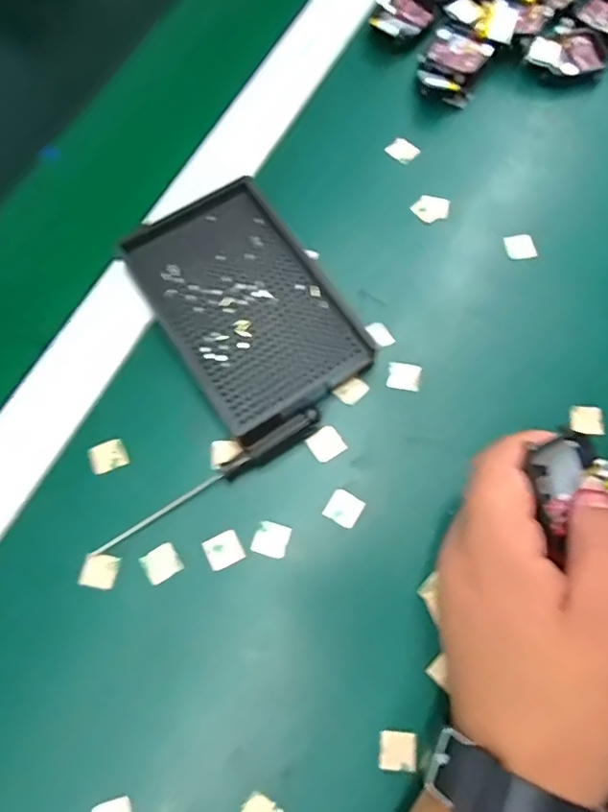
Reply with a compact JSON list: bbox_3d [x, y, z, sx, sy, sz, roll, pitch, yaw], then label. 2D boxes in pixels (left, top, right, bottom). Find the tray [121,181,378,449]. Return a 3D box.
[{"bbox_3d":[-0.032,-0.059,0.304,0.091,0.012,0.138,-33,73,-10],"label":"tray"}]

